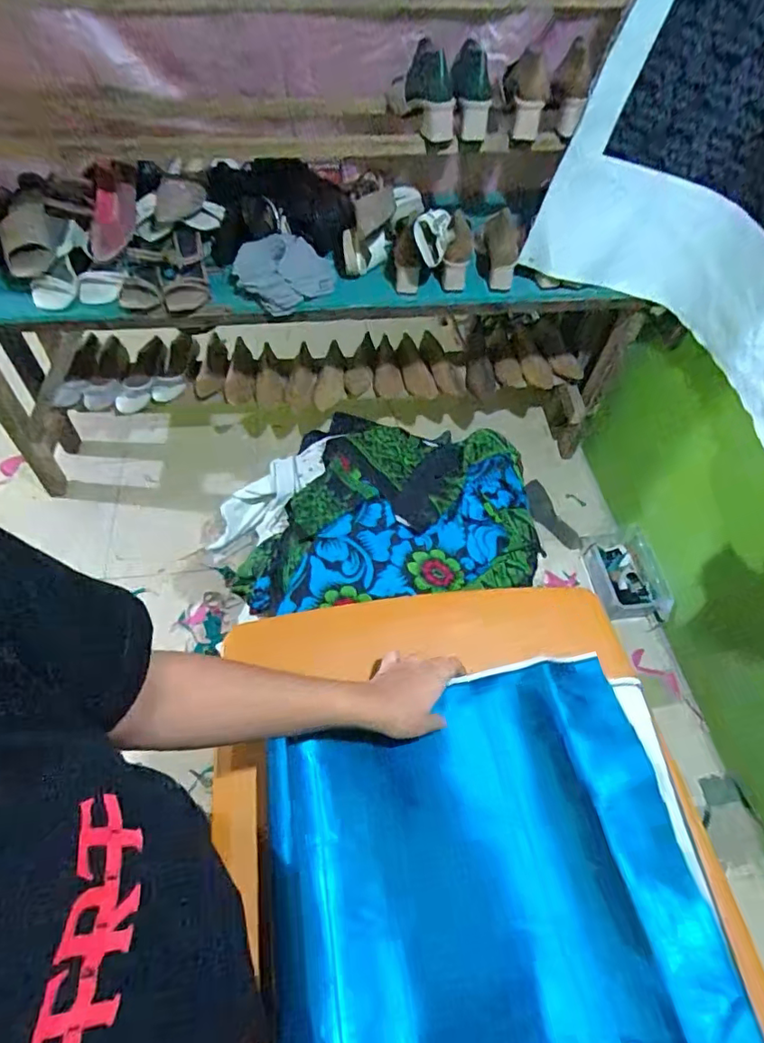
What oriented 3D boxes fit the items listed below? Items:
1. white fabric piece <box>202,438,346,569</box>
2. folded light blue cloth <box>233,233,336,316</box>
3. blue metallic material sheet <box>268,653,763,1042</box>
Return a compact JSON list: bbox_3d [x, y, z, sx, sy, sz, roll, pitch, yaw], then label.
[{"bbox_3d":[-0.204,-0.023,0.978,0.050,0.341,0.144,16,42,-48],"label":"white fabric piece"},{"bbox_3d":[-0.200,-0.512,1.136,0.195,0.095,0.140,-1,57,-4],"label":"folded light blue cloth"},{"bbox_3d":[0.103,0.327,0.460,0.370,0.080,0.412,-5,57,-6],"label":"blue metallic material sheet"}]

